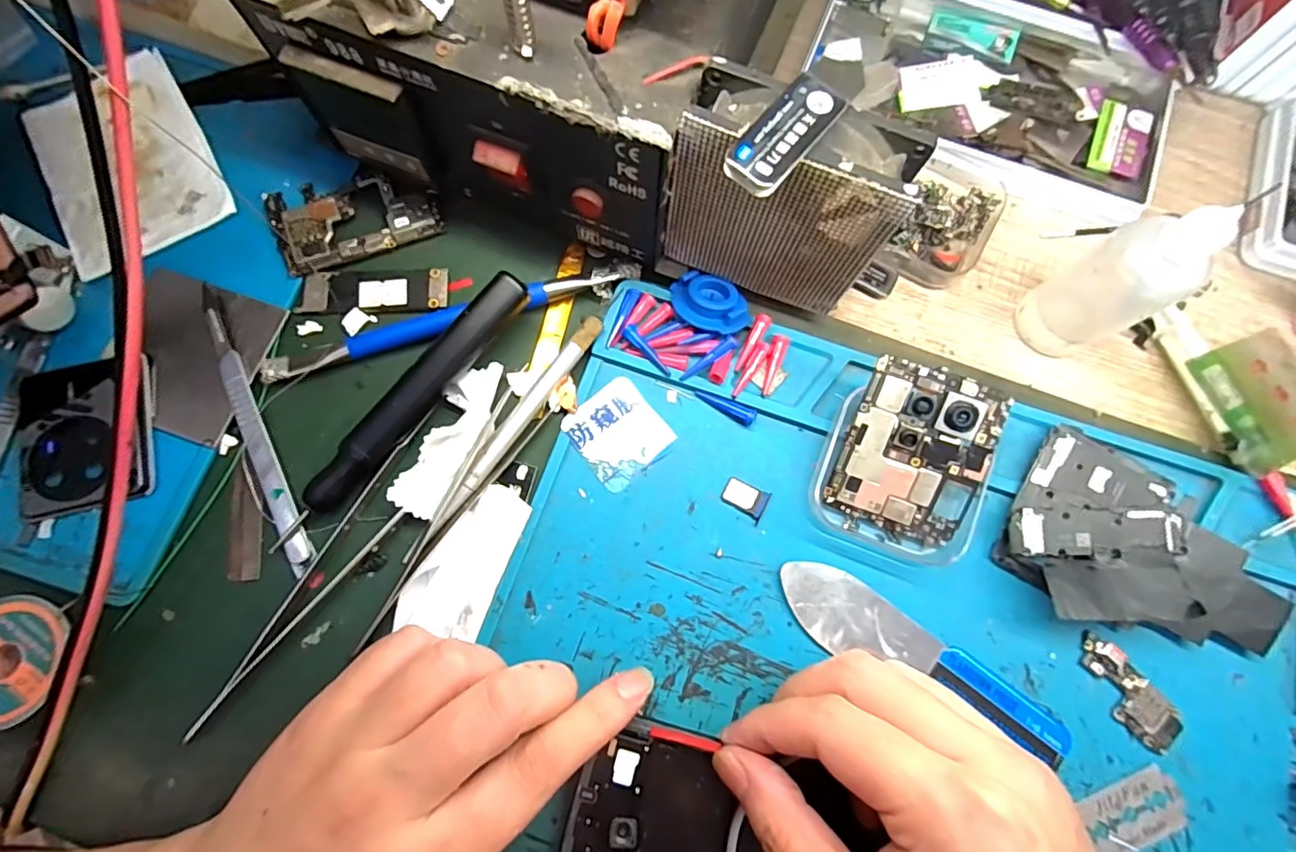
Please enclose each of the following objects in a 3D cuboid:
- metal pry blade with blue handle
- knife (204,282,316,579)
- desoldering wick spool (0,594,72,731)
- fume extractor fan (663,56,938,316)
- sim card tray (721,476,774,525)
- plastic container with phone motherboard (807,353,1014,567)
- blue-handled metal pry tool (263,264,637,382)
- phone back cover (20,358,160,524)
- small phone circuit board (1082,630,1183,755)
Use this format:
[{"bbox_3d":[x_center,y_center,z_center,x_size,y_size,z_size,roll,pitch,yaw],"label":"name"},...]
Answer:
[{"bbox_3d":[0.105,0.093,0.216,0.120,0.004,0.027,33,79,7],"label":"metal pry blade with blue handle"},{"bbox_3d":[-0.170,-0.001,0.234,0.012,0.007,0.133,-25,78,-6],"label":"knife"},{"bbox_3d":[-0.239,0.088,0.208,0.044,0.015,0.046,0,77,0],"label":"desoldering wick spool"},{"bbox_3d":[0.050,-0.084,0.215,0.079,0.084,0.030,21,78,5],"label":"fume extractor fan"},{"bbox_3d":[0.041,0.030,0.231,0.019,0.004,0.013,27,78,6],"label":"sim card tray"},{"bbox_3d":[0.104,0.014,0.222,0.063,0.027,0.071,15,77,3],"label":"plastic container with phone motherboard"},{"bbox_3d":[-0.086,-0.050,0.243,0.167,0.013,0.016,-16,77,-4],"label":"blue-handled metal pry tool"},{"bbox_3d":[-0.235,0.004,0.230,0.054,0.005,0.062,-14,77,-4],"label":"phone back cover"},{"bbox_3d":[0.185,0.103,0.212,0.020,0.004,0.045,-38,80,-9],"label":"small phone circuit board"}]

